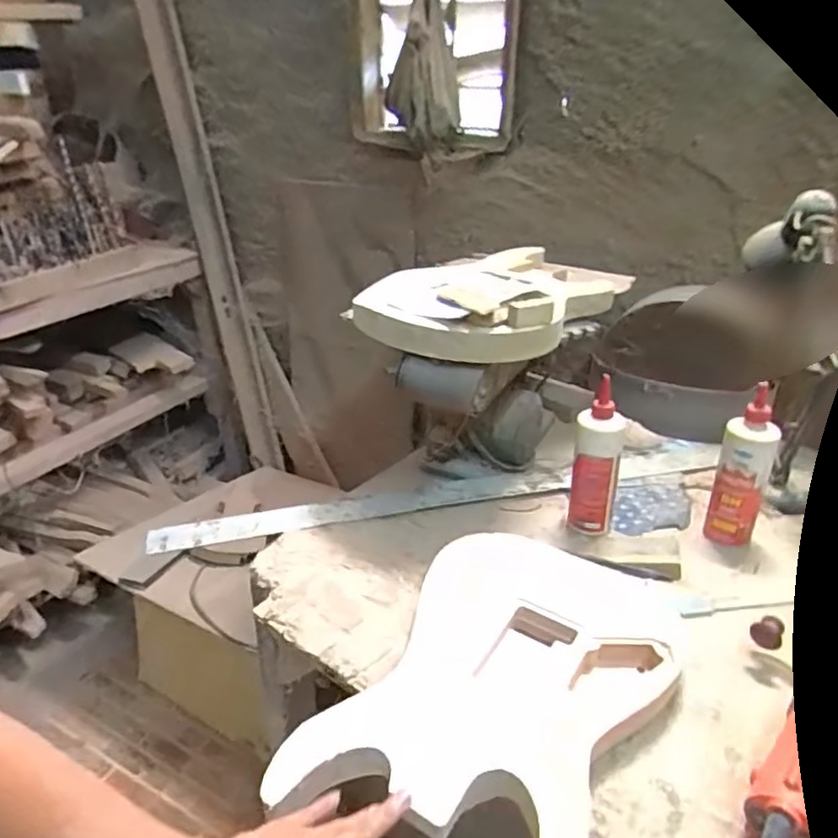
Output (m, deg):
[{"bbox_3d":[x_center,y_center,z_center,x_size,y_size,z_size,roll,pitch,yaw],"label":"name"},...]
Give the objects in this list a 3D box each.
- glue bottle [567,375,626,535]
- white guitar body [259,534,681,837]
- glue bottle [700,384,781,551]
[{"bbox_3d":[0.257,0.064,0.926,0.070,0.217,0.052,6,29,12],"label":"glue bottle"},{"bbox_3d":[0.097,0.270,0.682,0.279,0.061,0.448,12,31,28],"label":"white guitar body"},{"bbox_3d":[0.453,0.075,0.893,0.071,0.223,0.057,15,33,27],"label":"glue bottle"}]

